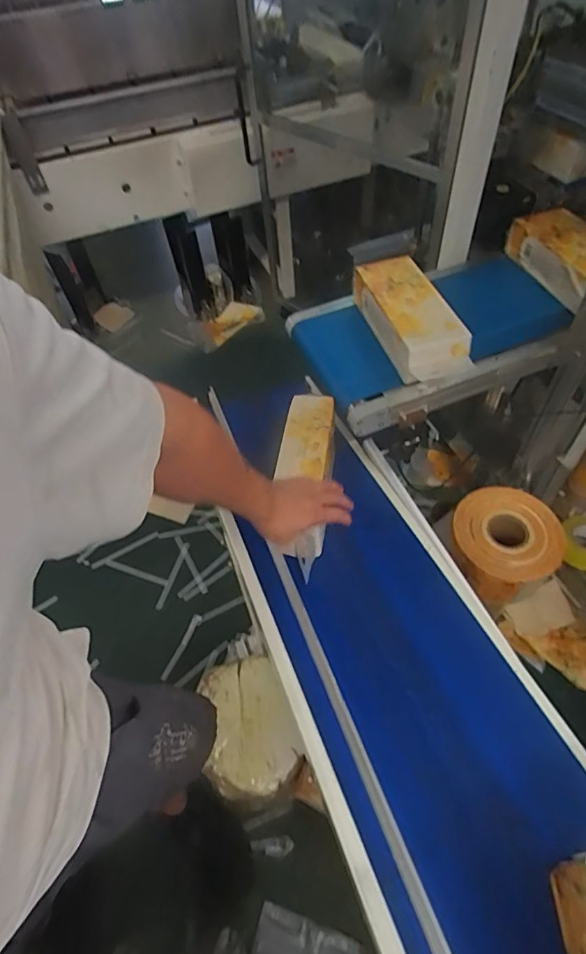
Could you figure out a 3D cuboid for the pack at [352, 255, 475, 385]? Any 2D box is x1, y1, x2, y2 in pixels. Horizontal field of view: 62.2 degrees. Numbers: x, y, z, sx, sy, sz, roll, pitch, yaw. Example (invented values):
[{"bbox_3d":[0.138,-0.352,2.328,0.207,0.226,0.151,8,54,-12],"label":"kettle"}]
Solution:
[{"bbox_3d":[0.248,-0.336,1.026,0.136,0.081,0.348,-17,54,-7],"label":"pack"}]

